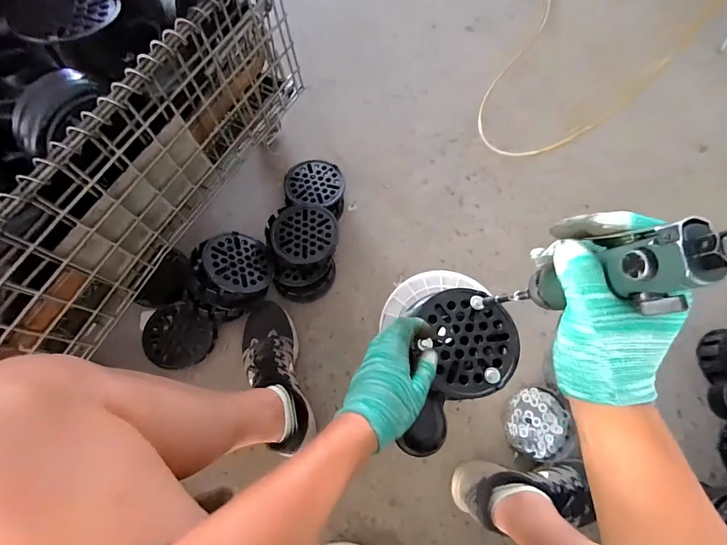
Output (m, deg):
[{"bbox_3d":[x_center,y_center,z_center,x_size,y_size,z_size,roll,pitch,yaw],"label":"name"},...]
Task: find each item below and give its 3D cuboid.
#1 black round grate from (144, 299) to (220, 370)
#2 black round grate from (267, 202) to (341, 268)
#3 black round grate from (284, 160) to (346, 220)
[{"bbox_3d":[-0.369,0.123,0.723,0.134,0.038,0.131,40,80,7],"label":"black round grate"},{"bbox_3d":[-0.121,-0.081,0.734,0.129,0.026,0.135,0,73,-1],"label":"black round grate"},{"bbox_3d":[-0.109,-0.187,0.824,0.133,0.056,0.140,-3,73,-3],"label":"black round grate"}]

